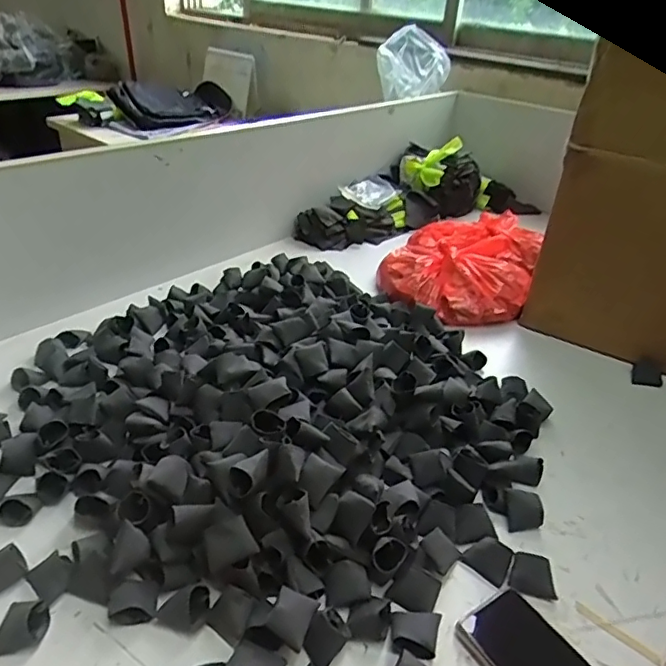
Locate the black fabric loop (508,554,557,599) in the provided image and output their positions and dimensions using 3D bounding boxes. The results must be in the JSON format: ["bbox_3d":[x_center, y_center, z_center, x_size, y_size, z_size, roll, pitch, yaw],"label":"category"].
[{"bbox_3d":[0.192,0.233,0.538,0.043,0.023,0.031,13,33,12],"label":"black fabric loop"}]

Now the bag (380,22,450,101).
[{"bbox_3d":[0.189,-0.621,1.305,0.167,0.153,0.077,26,39,27],"label":"bag"}]

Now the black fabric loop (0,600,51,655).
[{"bbox_3d":[-0.259,0.243,0.469,0.038,0.013,0.042,-2,33,-10],"label":"black fabric loop"}]

